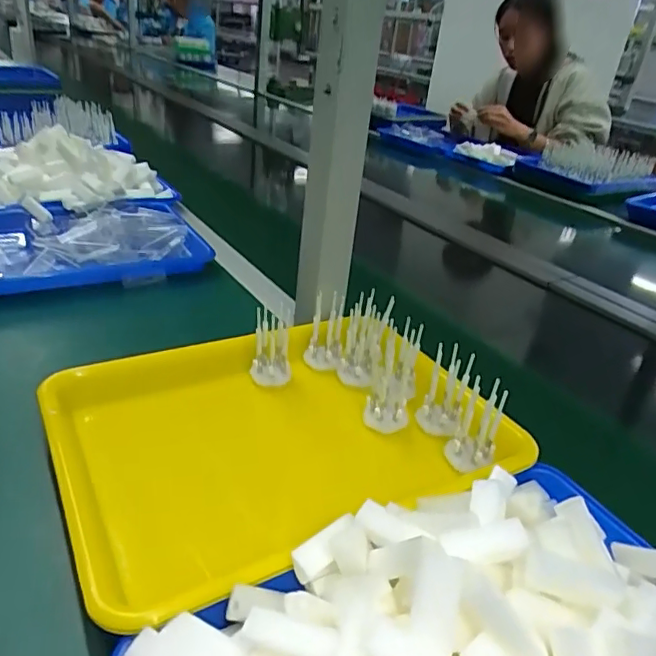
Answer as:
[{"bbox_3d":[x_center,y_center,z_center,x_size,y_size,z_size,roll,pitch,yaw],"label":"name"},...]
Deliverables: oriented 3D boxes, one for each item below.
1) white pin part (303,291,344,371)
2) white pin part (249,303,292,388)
[{"bbox_3d":[-0.002,0.005,0.547,0.036,0.077,0.031,-5,31,-21],"label":"white pin part"},{"bbox_3d":[-0.053,0.017,0.525,0.035,0.073,0.022,2,-14,-10],"label":"white pin part"}]

